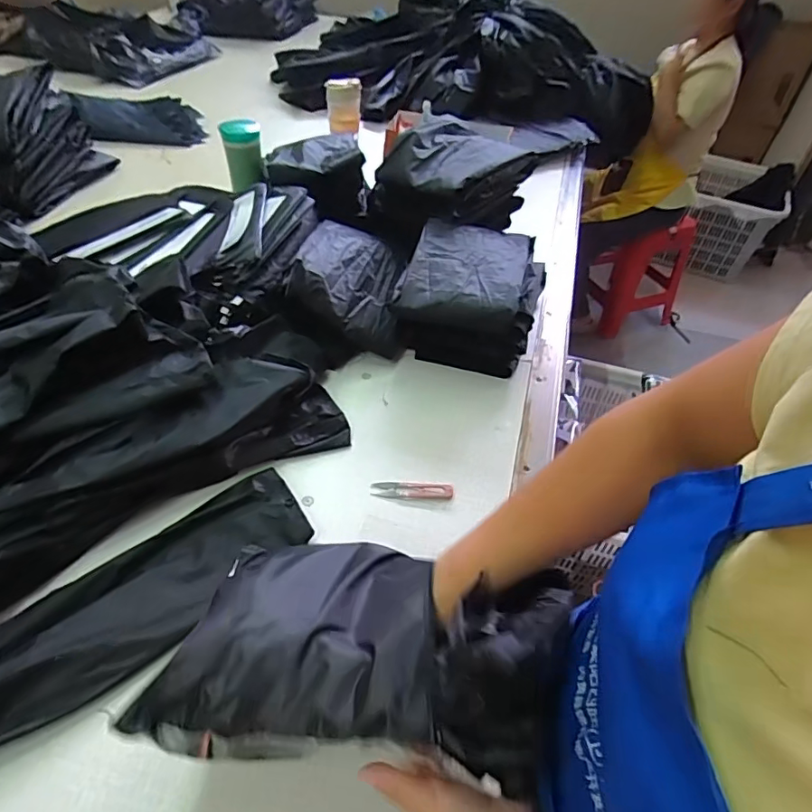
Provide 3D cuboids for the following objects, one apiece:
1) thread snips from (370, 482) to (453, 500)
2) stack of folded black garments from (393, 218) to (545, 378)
[{"bbox_3d":[0.008,0.107,0.672,0.102,0.007,0.024,4,47,-1],"label":"thread snips"},{"bbox_3d":[0.112,-0.196,0.889,0.216,0.118,0.273,13,47,7],"label":"stack of folded black garments"}]

